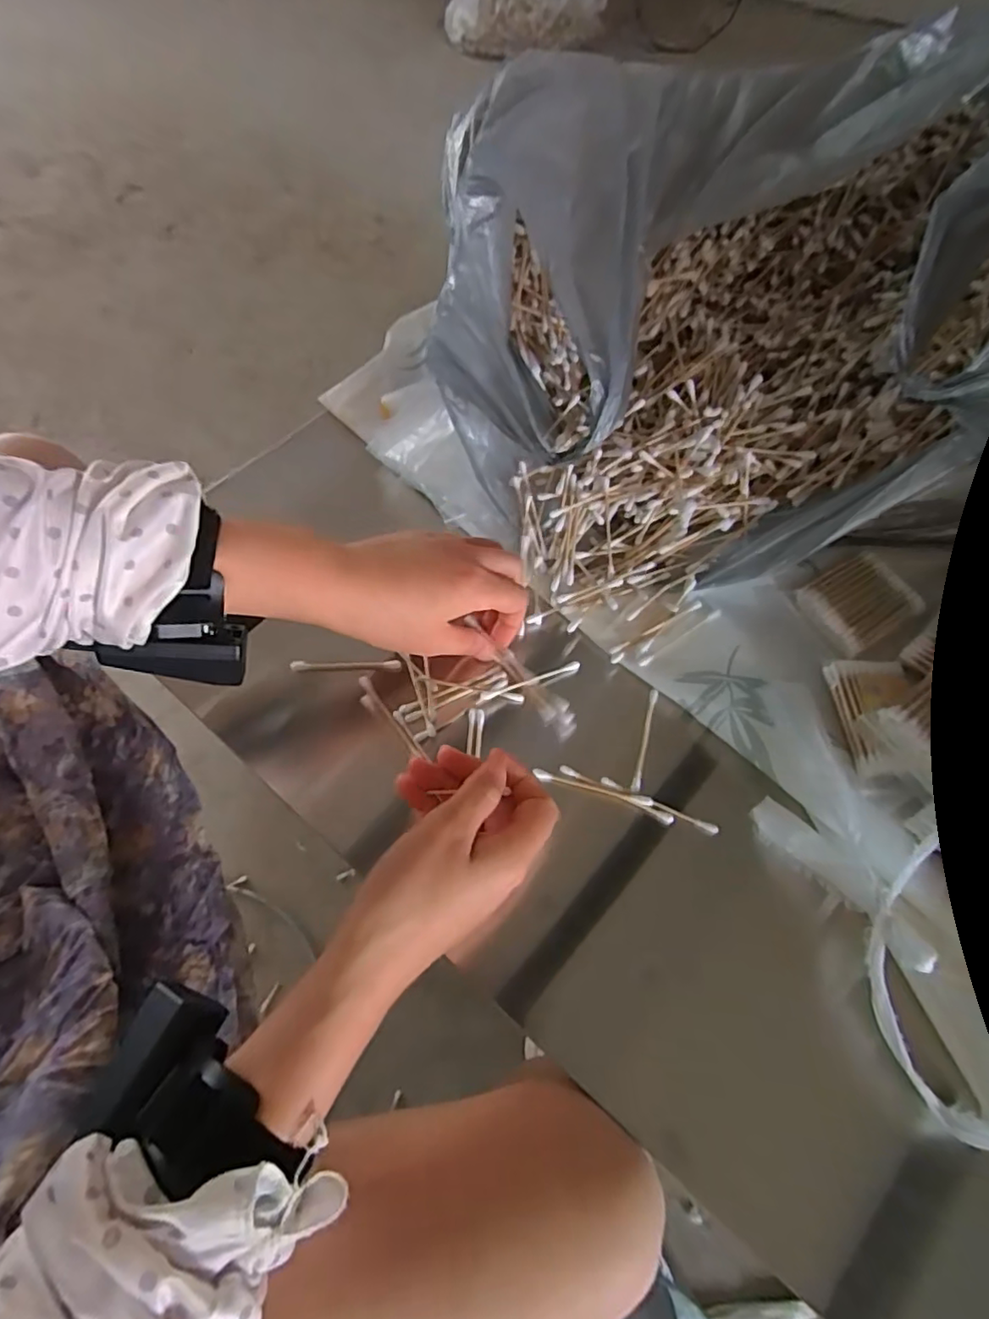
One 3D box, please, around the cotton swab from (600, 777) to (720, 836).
[{"bbox_3d":[0.097,0.086,0.351,0.071,0.006,0.007,22,63,12],"label":"cotton swab"}]

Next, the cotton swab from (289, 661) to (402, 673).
[{"bbox_3d":[-0.099,0.004,0.395,0.072,0.007,0.006,-2,61,-1],"label":"cotton swab"}]

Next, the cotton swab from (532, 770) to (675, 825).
[{"bbox_3d":[0.065,0.081,0.355,0.084,0.007,0.007,17,62,10],"label":"cotton swab"}]

